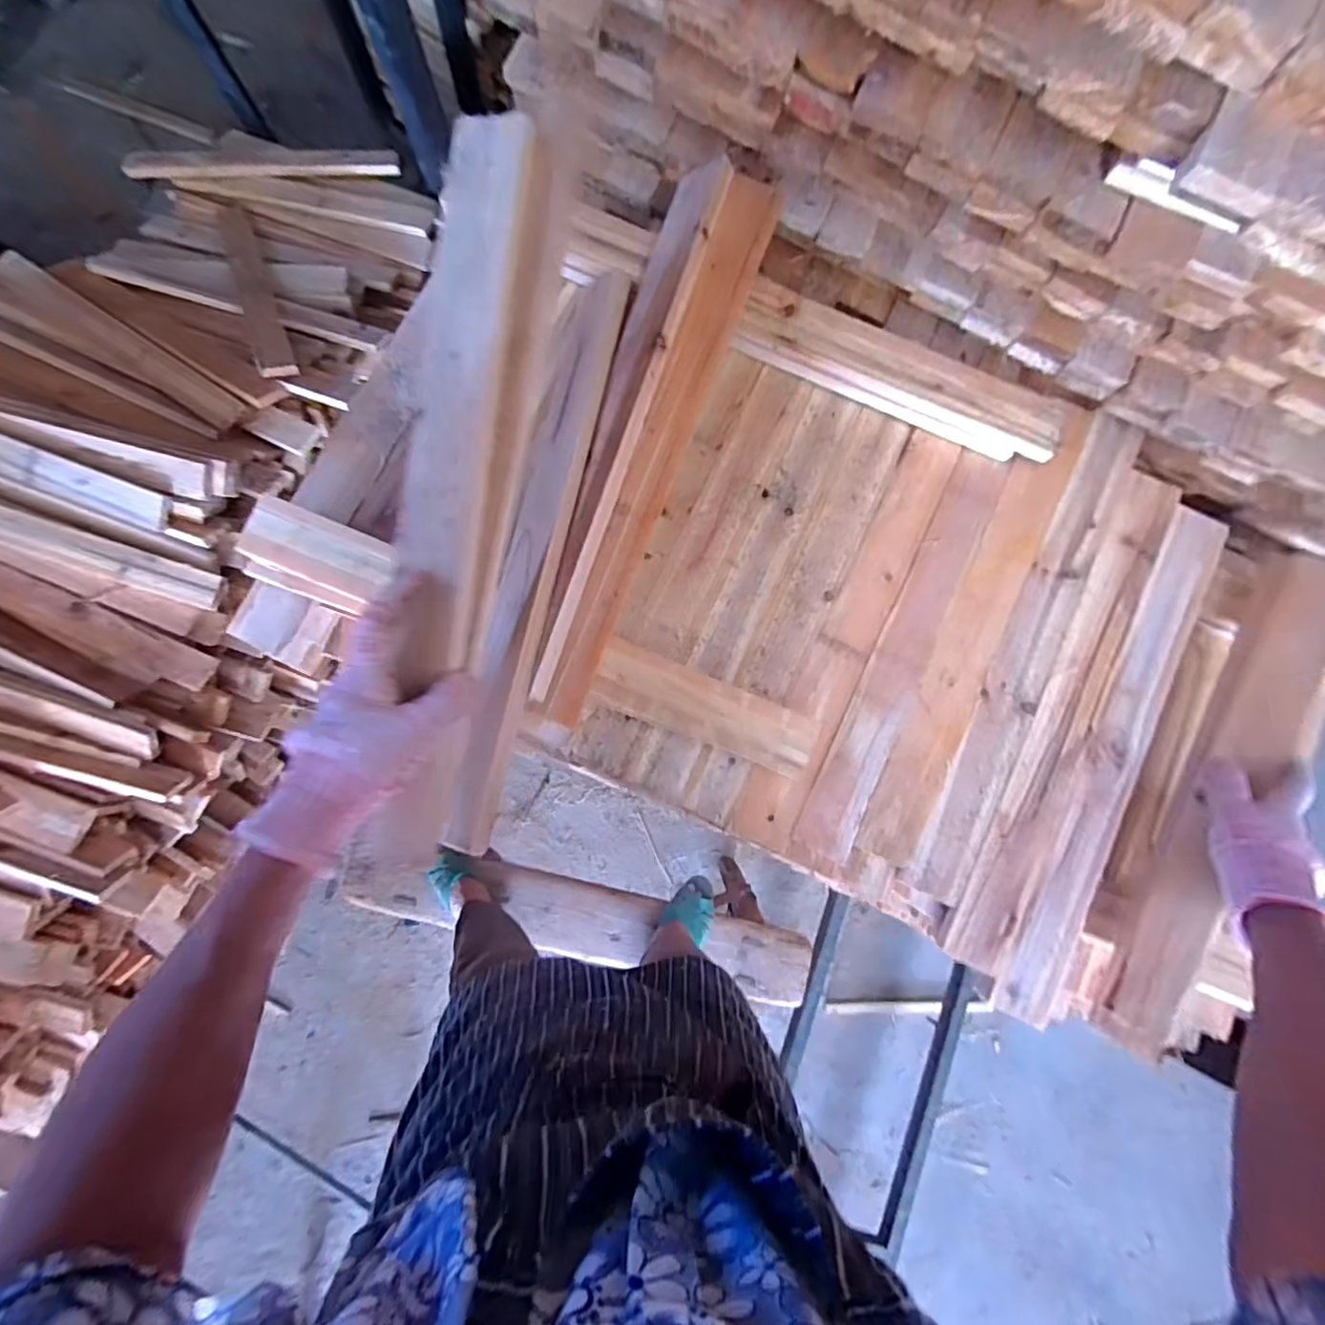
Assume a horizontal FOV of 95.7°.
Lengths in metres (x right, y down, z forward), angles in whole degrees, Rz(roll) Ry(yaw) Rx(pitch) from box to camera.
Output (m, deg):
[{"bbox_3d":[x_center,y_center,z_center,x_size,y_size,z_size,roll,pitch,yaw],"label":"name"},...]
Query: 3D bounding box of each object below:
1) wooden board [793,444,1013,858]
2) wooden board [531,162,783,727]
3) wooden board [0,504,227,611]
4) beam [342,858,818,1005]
[{"bbox_3d":[0.228,-0.013,0.563,0.049,0.018,0.409,25,81,0],"label":"wooden board"},{"bbox_3d":[0.002,-0.185,0.503,0.064,0.020,0.485,24,84,-33],"label":"wooden board"},{"bbox_3d":[-0.934,-0.190,0.863,0.492,0.046,0.063,18,81,-1],"label":"wooden board"},{"bbox_3d":[-0.139,0.552,1.272,0.944,0.090,0.168,14,81,-2],"label":"beam"}]

